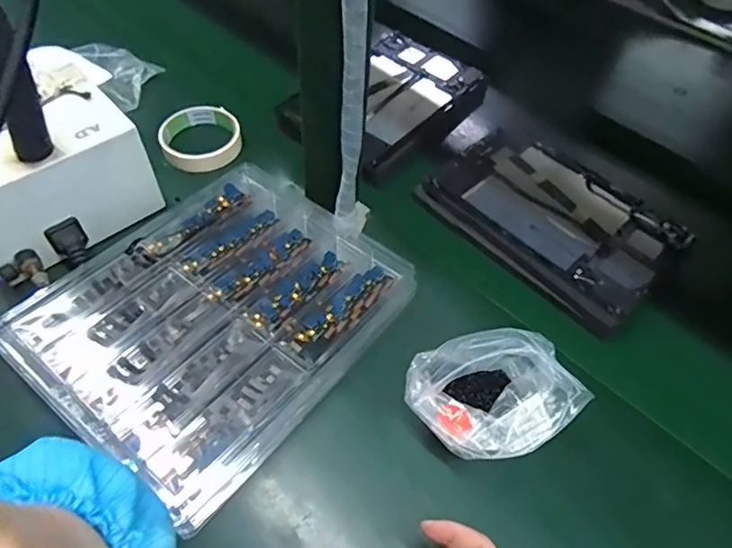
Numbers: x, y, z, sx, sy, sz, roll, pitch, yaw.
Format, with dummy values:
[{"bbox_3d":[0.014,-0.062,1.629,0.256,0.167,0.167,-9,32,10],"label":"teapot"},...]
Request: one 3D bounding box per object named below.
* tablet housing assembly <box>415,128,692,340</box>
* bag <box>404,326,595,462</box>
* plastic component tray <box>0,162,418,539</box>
[{"bbox_3d":[0.192,-0.060,0.549,0.158,0.024,0.238,-36,64,-27],"label":"tablet housing assembly"},{"bbox_3d":[0.094,0.090,0.394,0.118,0.072,0.079,-5,54,-9],"label":"bag"},{"bbox_3d":[-0.119,0.030,0.454,0.229,0.041,0.277,34,58,18],"label":"plastic component tray"}]

